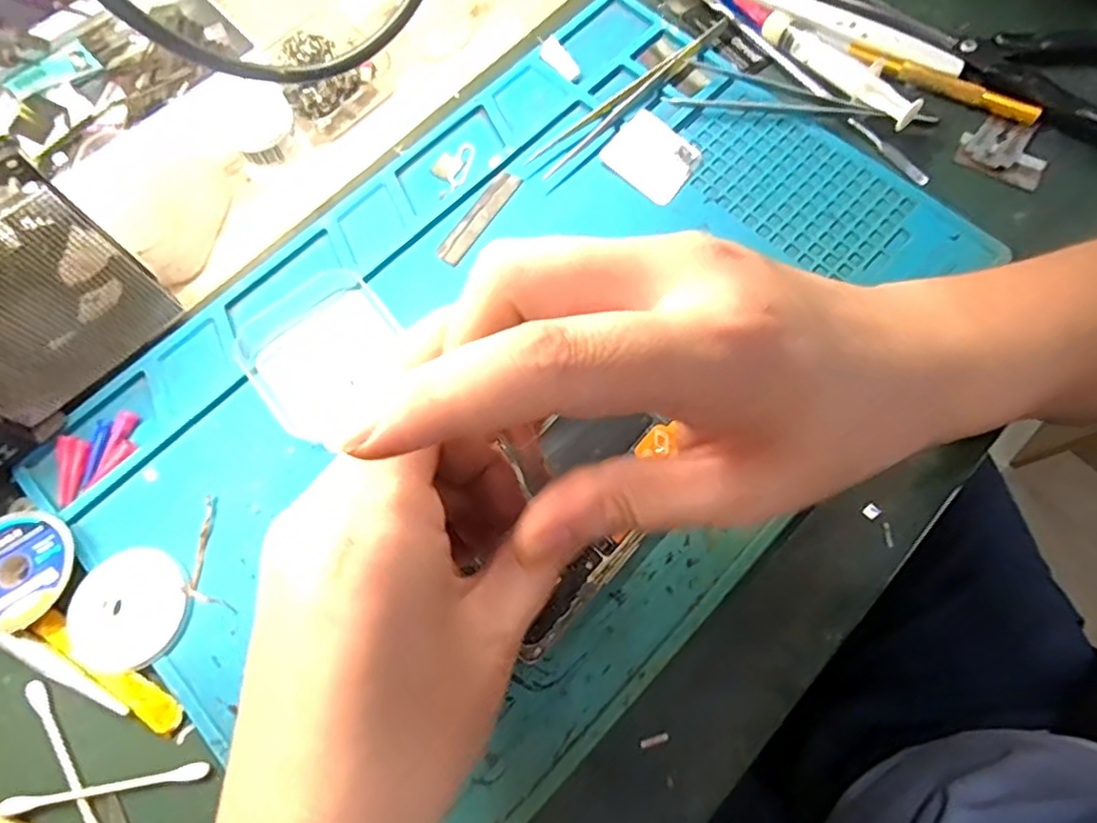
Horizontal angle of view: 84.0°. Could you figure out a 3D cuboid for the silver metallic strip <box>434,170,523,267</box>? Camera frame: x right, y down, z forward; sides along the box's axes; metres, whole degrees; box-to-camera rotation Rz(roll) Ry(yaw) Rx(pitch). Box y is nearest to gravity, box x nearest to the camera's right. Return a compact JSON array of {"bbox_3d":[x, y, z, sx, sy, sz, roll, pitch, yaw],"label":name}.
[{"bbox_3d":[-0.033,-0.094,0.294,0.014,0.004,0.057,31,75,17],"label":"silver metallic strip"}]

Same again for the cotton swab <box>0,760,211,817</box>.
[{"bbox_3d":[-0.161,0.137,0.222,0.070,0.008,0.006,-9,72,-1],"label":"cotton swab"}]

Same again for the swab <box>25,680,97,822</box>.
[{"bbox_3d":[-0.176,0.130,0.223,0.006,0.004,0.070,-34,74,-9],"label":"swab"}]

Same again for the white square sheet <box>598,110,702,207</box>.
[{"bbox_3d":[0.051,-0.125,0.298,0.042,0.004,0.035,44,84,8],"label":"white square sheet"}]

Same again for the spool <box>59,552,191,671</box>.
[{"bbox_3d":[-0.163,0.077,0.236,0.043,0.008,0.045,-1,72,2],"label":"spool"}]

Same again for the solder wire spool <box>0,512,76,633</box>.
[{"bbox_3d":[-0.210,0.062,0.239,0.045,0.010,0.043,-1,72,2],"label":"solder wire spool"}]

